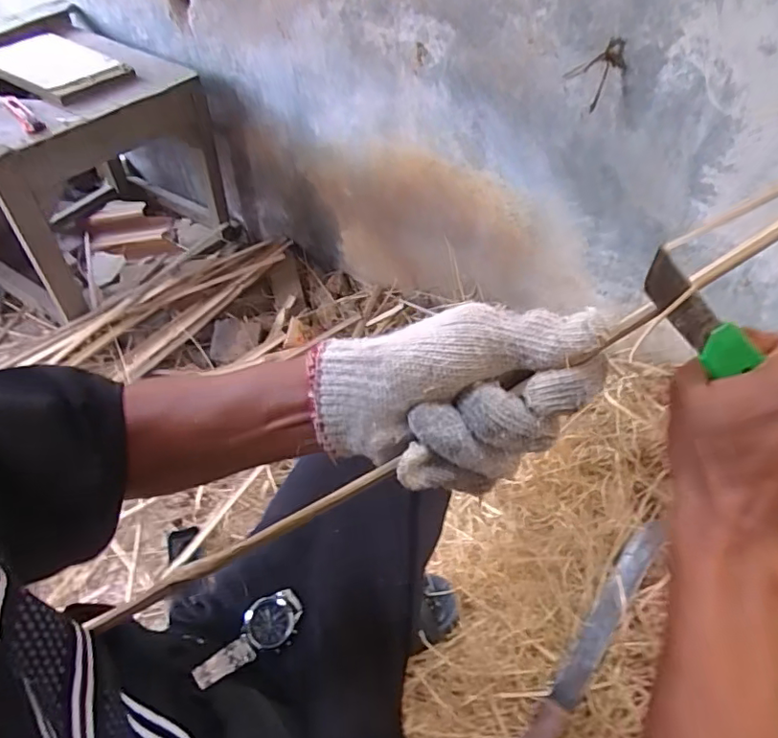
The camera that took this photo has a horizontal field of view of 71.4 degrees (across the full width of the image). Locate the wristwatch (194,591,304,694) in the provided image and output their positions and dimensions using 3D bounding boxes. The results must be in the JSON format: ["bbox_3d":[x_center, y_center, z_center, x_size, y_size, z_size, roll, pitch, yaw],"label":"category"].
[{"bbox_3d":[-0.110,0.212,0.424,0.039,0.020,0.090,34,43,26],"label":"wristwatch"}]

